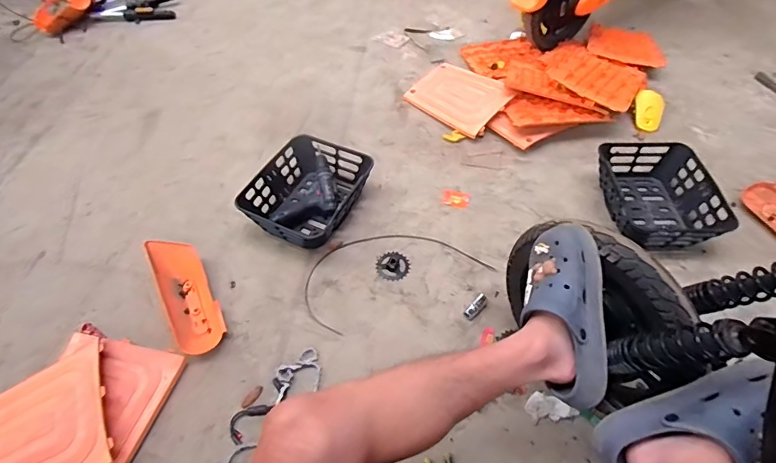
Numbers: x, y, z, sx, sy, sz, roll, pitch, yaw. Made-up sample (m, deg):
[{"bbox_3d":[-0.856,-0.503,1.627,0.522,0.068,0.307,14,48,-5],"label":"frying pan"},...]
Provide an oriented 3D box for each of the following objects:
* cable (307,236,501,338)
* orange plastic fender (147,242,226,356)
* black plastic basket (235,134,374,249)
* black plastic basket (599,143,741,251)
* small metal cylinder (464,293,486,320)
[{"bbox_3d":[0.012,0.093,1.107,0.465,0.006,0.232,-20,54,-14],"label":"cable"},{"bbox_3d":[-0.488,0.149,1.043,0.119,0.058,0.329,-28,58,-18],"label":"orange plastic fender"},{"bbox_3d":[-0.213,-0.107,1.197,0.271,0.110,0.326,21,57,16],"label":"black plastic basket"},{"bbox_3d":[0.725,-0.103,1.178,0.275,0.115,0.322,0,54,1],"label":"black plastic basket"},{"bbox_3d":[0.206,0.176,1.019,0.023,0.019,0.067,36,62,24],"label":"small metal cylinder"}]

